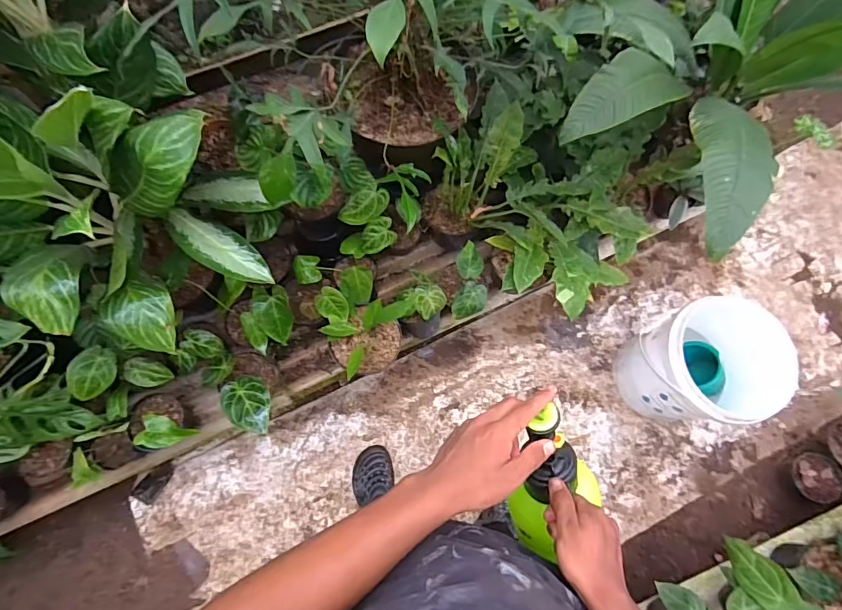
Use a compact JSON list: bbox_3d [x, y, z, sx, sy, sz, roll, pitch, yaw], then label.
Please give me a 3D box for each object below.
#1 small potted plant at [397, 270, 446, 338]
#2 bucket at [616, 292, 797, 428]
[{"bbox_3d":[0.003,-0.003,1.215,0.121,0.153,0.151,13,74,2],"label":"small potted plant"},{"bbox_3d":[0.777,0.161,1.291,0.336,0.327,0.312,1,74,-2],"label":"bucket"}]

